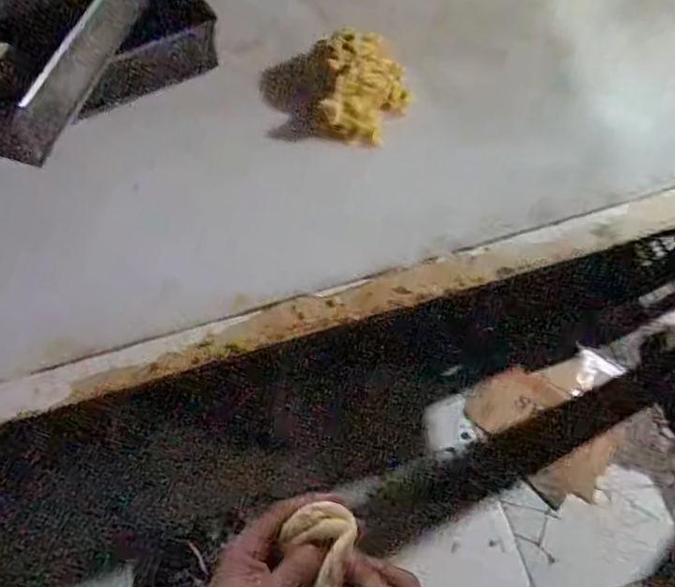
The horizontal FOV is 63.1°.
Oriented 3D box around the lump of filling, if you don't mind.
[{"bbox_3d":[0.023,-0.239,0.633,0.123,0.059,0.138,3,64,-5],"label":"lump of filling"}]

